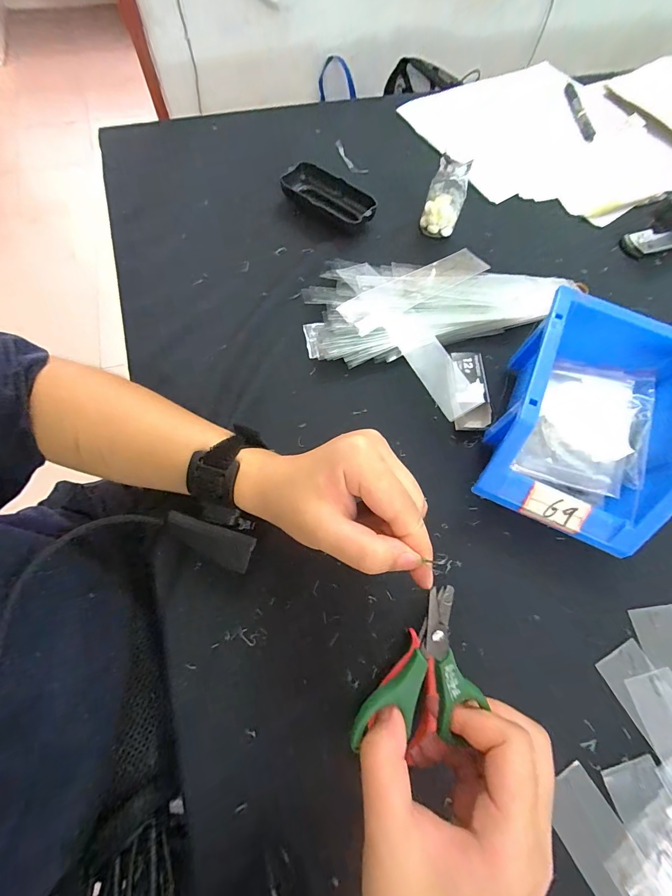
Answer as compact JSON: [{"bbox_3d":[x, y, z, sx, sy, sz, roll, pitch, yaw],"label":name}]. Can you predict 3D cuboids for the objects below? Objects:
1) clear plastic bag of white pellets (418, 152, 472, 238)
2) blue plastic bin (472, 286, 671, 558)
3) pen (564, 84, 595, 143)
[{"bbox_3d":[0.118,-0.268,0.393,0.038,0.073,0.027,9,71,0],"label":"clear plastic bag of white pellets"},{"bbox_3d":[0.200,-0.023,0.306,0.138,0.078,0.186,25,71,6],"label":"blue plastic bin"},{"bbox_3d":[0.342,-0.473,0.512,0.018,0.010,0.118,-6,71,-5],"label":"pen"}]

